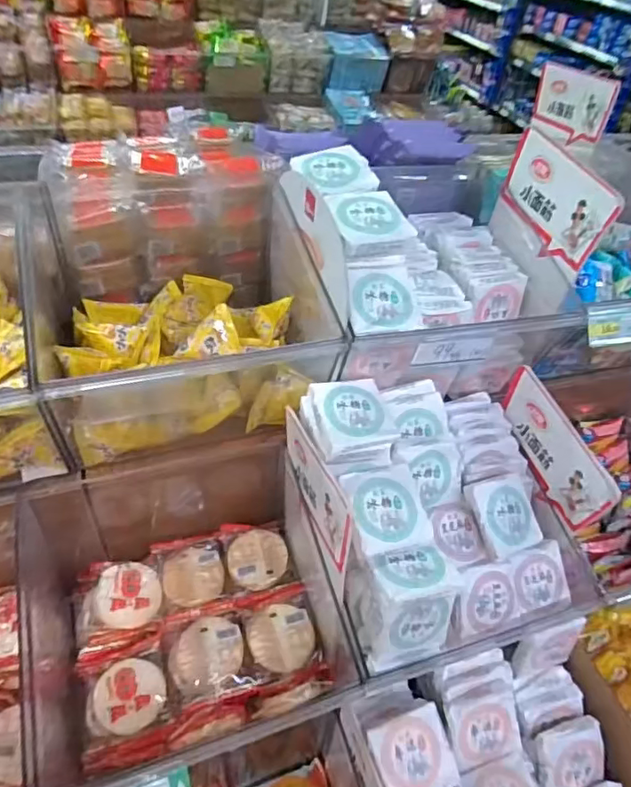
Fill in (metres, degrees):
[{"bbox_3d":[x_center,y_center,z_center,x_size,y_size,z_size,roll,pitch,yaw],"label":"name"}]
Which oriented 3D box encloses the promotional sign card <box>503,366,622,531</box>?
[{"bbox_3d":[0.289,0.064,0.665,0.006,0.100,0.193,-8,53,-19],"label":"promotional sign card"}]

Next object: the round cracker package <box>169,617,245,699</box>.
[{"bbox_3d":[-0.124,0.297,0.618,0.073,0.016,0.084,36,51,27],"label":"round cracker package"}]

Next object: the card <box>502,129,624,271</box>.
[{"bbox_3d":[0.296,-0.241,0.670,0.006,0.099,0.180,-5,48,-22],"label":"card"}]

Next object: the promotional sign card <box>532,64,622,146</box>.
[{"bbox_3d":[0.468,-0.534,0.992,0.009,0.101,0.192,-5,39,-21],"label":"promotional sign card"}]

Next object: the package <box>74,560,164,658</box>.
[{"bbox_3d":[-0.240,0.254,0.658,0.103,0.048,0.096,4,44,-4],"label":"package"}]

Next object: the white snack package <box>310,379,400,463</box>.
[{"bbox_3d":[0.042,0.023,0.602,0.089,0.020,0.091,-5,57,-22],"label":"white snack package"}]

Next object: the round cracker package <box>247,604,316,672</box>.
[{"bbox_3d":[-0.040,0.286,0.637,0.074,0.022,0.073,4,44,-4],"label":"round cracker package"}]

